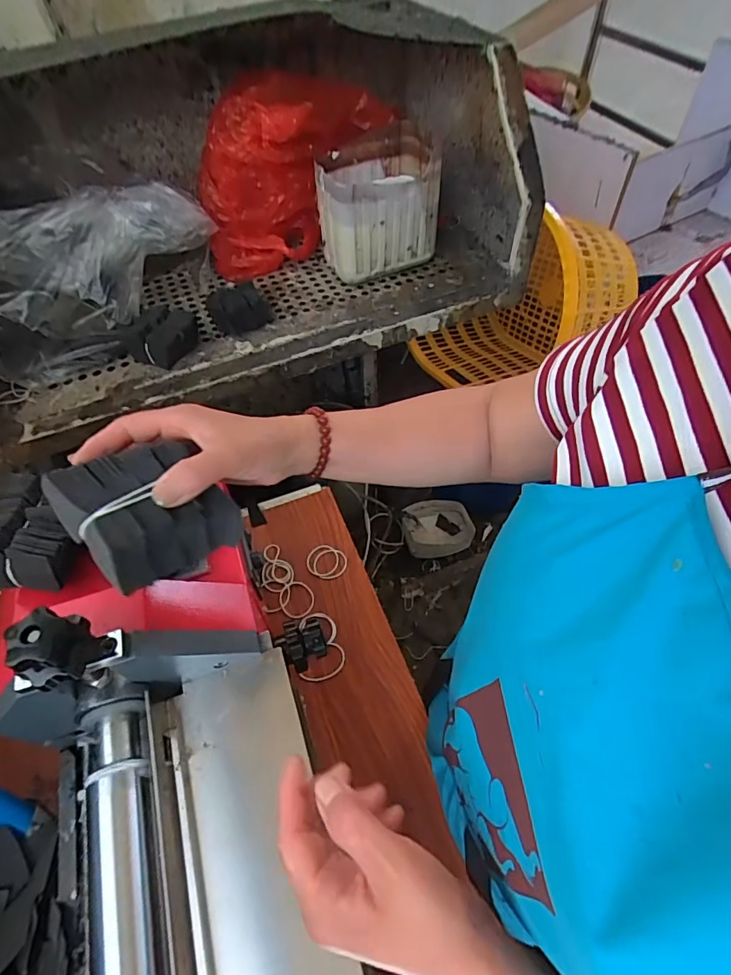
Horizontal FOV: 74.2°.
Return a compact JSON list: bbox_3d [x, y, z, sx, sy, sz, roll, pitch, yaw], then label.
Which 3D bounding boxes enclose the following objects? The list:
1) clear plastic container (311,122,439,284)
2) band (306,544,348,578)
[{"bbox_3d":[0.023,-0.515,0.890,0.204,0.186,0.219,-1,55,2],"label":"clear plastic container"},{"bbox_3d":[-0.056,0.106,0.687,0.060,0.004,0.049,23,65,23],"label":"band"}]

